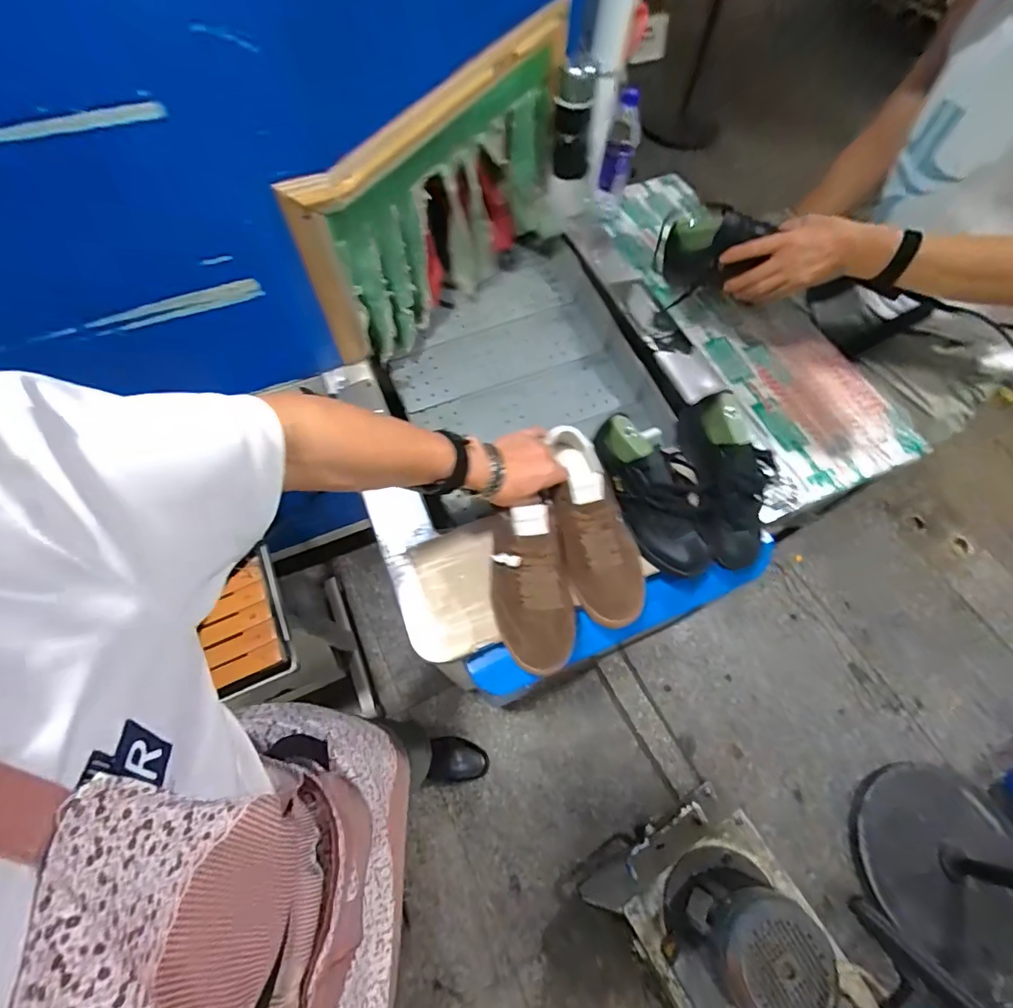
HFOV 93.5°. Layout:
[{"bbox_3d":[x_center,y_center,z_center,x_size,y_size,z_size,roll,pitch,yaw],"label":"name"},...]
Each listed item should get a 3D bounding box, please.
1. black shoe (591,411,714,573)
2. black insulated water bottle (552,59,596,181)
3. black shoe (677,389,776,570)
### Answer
[{"bbox_3d":[0.194,-0.012,0.627,0.088,0.084,0.234,-25,86,-11],"label":"black shoe"},{"bbox_3d":[0.112,-0.651,0.820,0.070,0.163,0.062,5,65,1],"label":"black insulated water bottle"},{"bbox_3d":[0.287,-0.029,0.624,0.100,0.086,0.229,-7,83,-3],"label":"black shoe"}]

